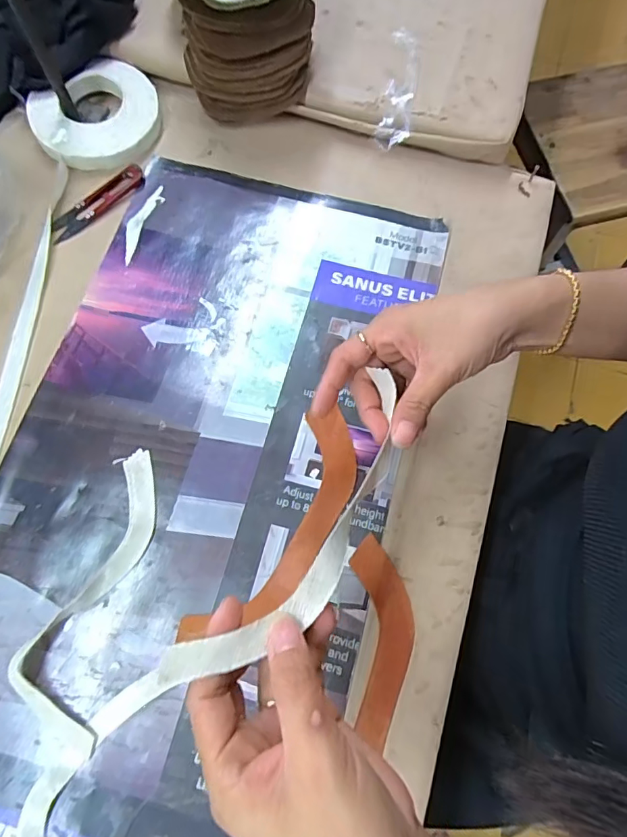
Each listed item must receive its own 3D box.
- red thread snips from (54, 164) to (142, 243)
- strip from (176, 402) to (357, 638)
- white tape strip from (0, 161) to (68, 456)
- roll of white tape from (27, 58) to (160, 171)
[{"bbox_3d":[-0.195,-0.196,0.440,0.025,0.009,0.097,43,76,11],"label":"red thread snips"},{"bbox_3d":[-0.020,0.081,0.357,0.058,0.006,0.192,29,73,9],"label":"strip"},{"bbox_3d":[-0.243,-0.057,0.401,0.021,0.009,0.365,5,73,0],"label":"white tape strip"},{"bbox_3d":[-0.199,-0.283,0.456,0.098,0.028,0.116,43,76,11],"label":"roll of white tape"}]

